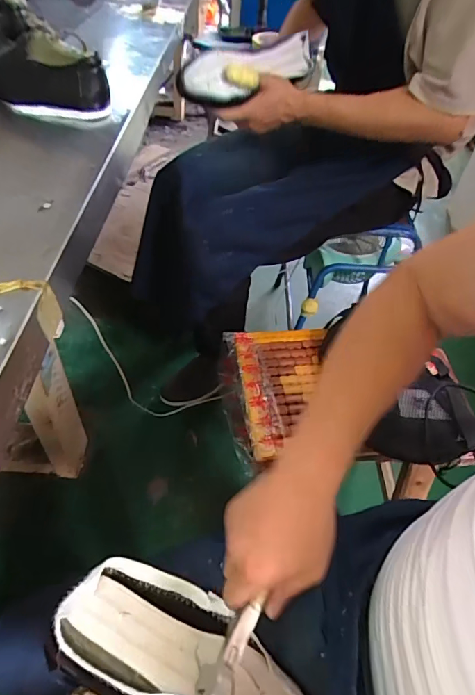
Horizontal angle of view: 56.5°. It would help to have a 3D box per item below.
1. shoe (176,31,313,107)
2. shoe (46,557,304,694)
[{"bbox_3d":[0.021,-0.438,0.701,0.230,0.072,0.083,-19,54,-22],"label":"shoe"},{"bbox_3d":[-0.047,0.287,0.380,0.235,0.090,0.115,28,24,8],"label":"shoe"}]

